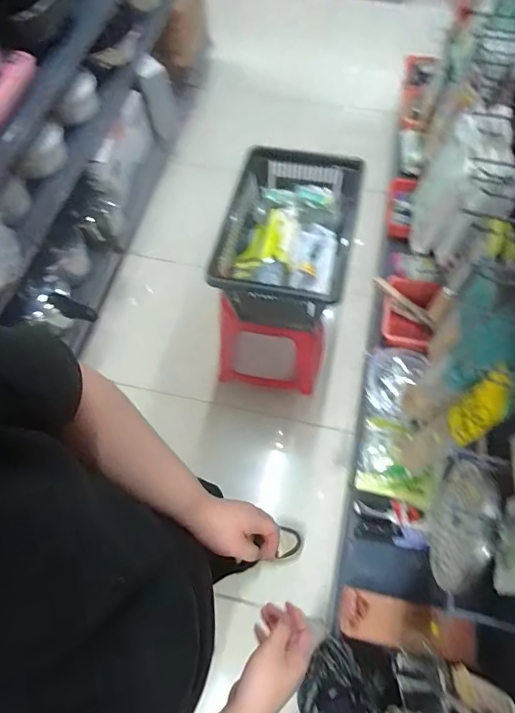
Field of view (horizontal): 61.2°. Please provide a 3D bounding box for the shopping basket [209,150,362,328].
[{"bbox_3d":[0.081,-0.305,1.165,0.333,0.211,0.462,7,65,5],"label":"shopping basket"}]

